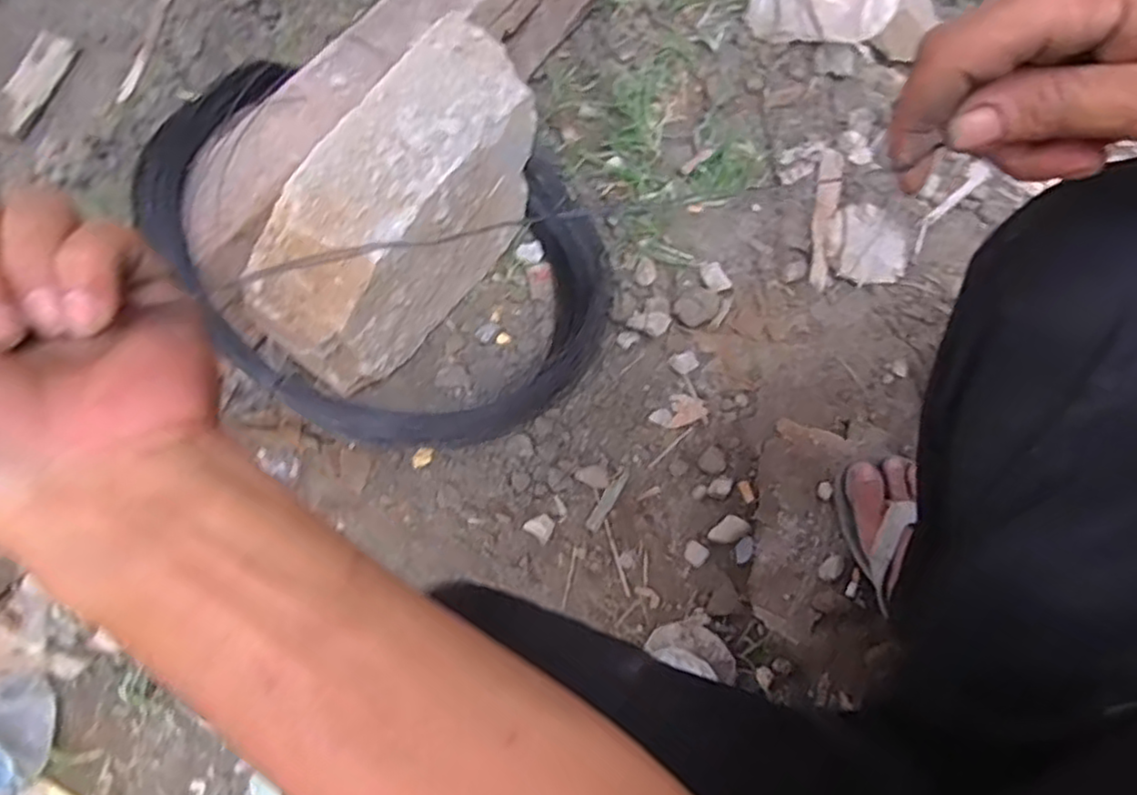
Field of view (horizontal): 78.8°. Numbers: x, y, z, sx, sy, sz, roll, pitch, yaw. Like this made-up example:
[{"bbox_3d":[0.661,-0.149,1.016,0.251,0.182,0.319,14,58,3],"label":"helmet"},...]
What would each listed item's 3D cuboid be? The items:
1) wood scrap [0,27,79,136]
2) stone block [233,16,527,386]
[{"bbox_3d":[-0.607,-0.358,0.786,0.041,0.007,0.125,24,77,-11],"label":"wood scrap"},{"bbox_3d":[-0.144,-0.151,0.605,0.098,0.176,0.271,36,76,9],"label":"stone block"}]

